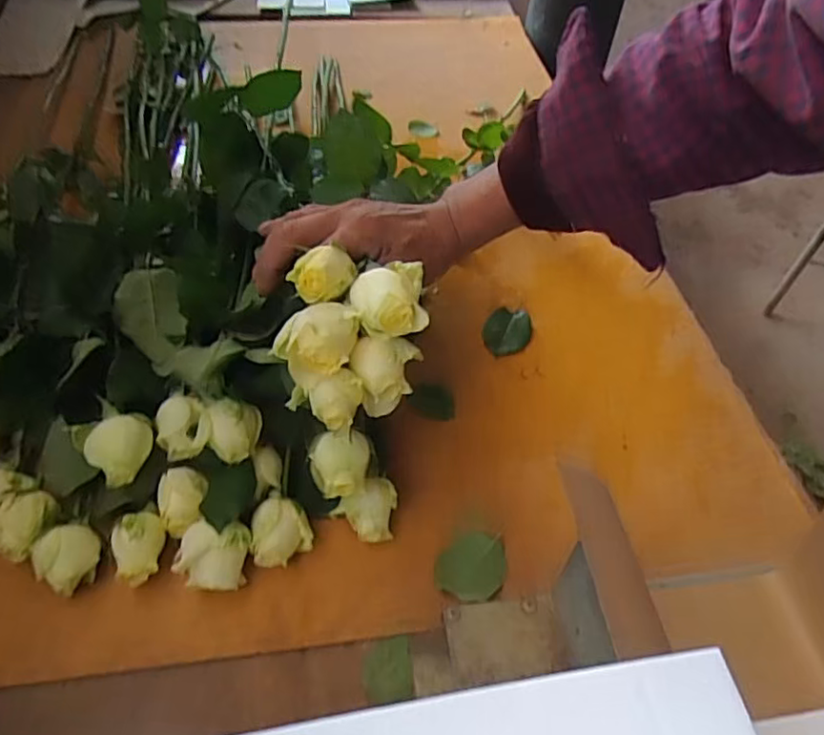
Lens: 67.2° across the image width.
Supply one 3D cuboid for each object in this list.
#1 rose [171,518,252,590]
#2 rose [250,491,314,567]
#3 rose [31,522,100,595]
[{"bbox_3d":[-0.145,0.141,0.457,0.046,0.046,0.042,1,50,-2],"label":"rose"},{"bbox_3d":[-0.104,0.123,0.479,0.044,0.035,0.049,-17,53,-16],"label":"rose"},{"bbox_3d":[-0.252,0.137,0.454,0.040,0.031,0.041,1,50,-2],"label":"rose"}]

